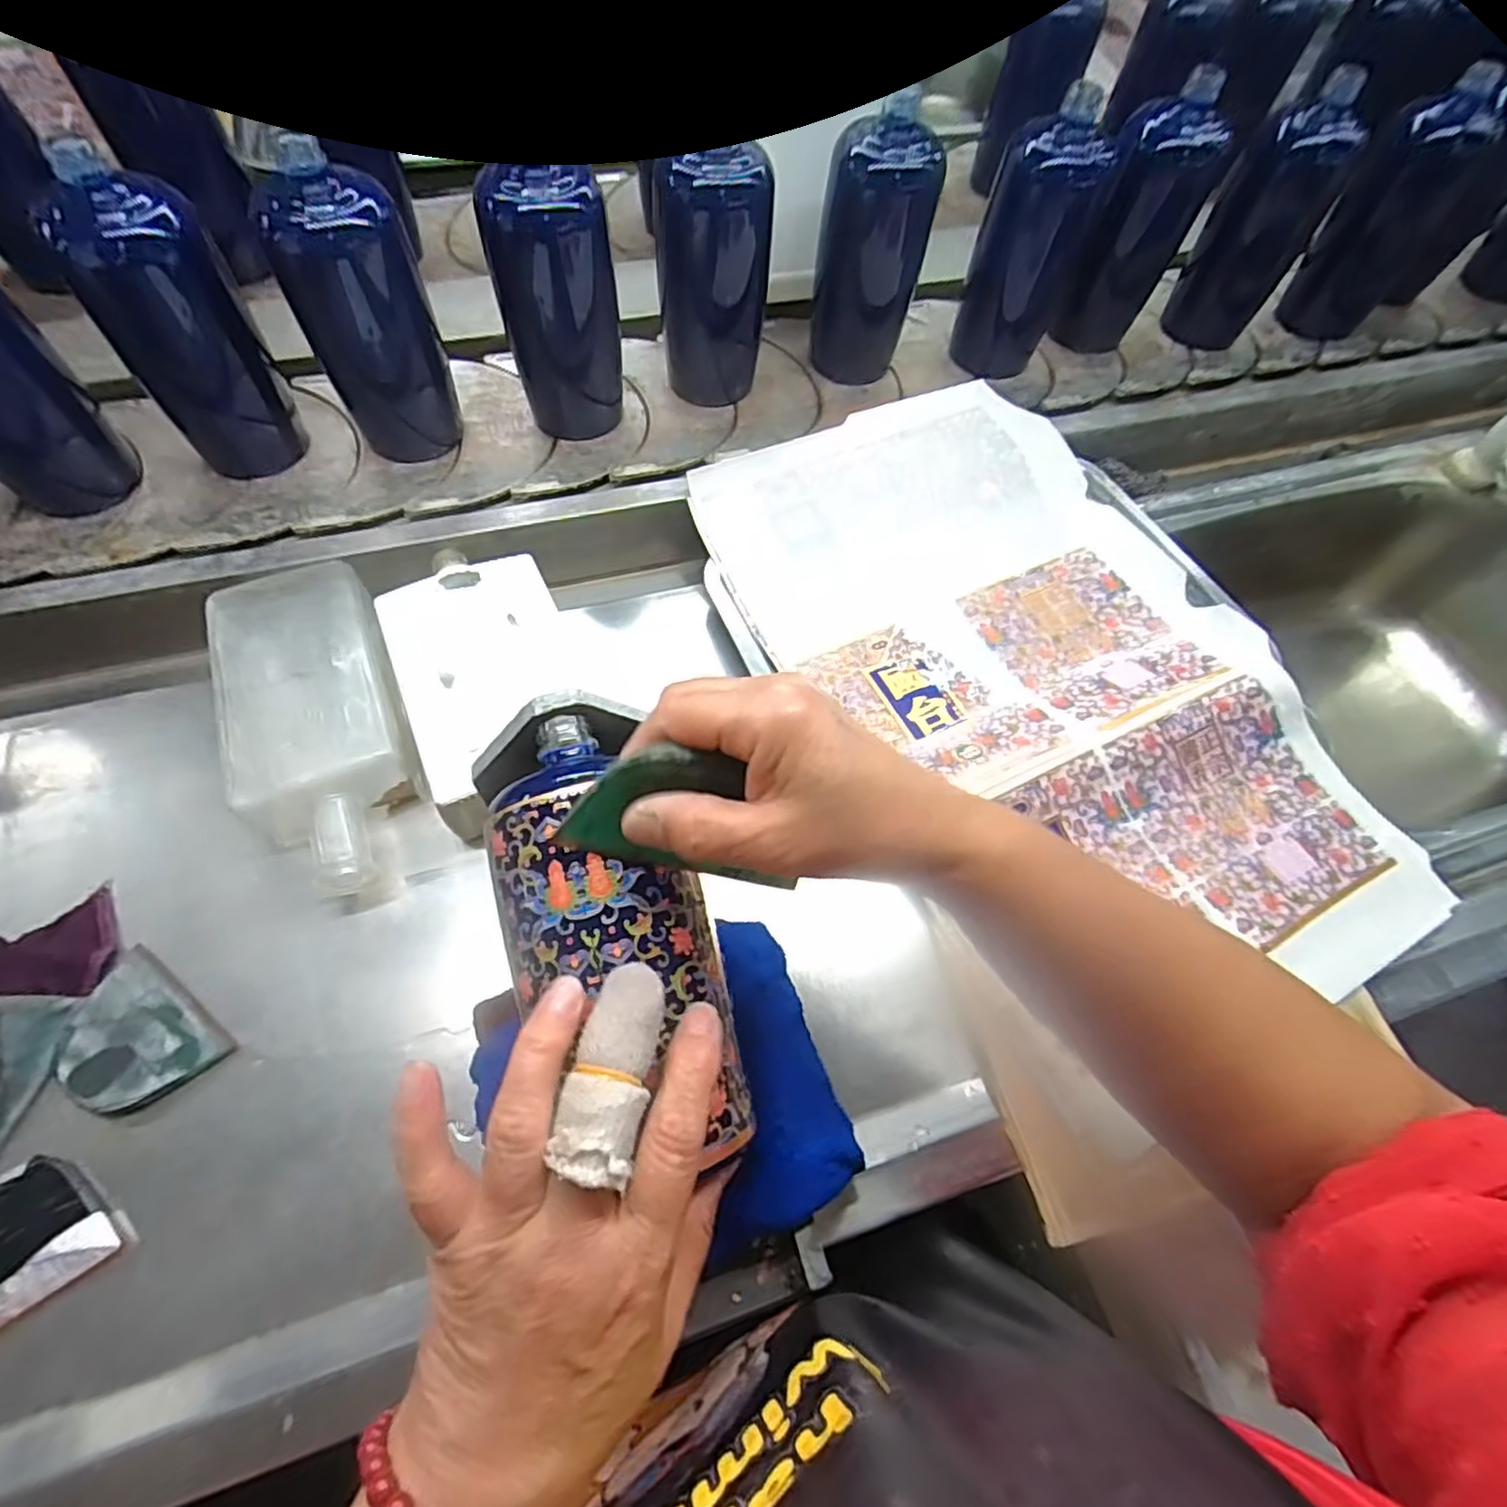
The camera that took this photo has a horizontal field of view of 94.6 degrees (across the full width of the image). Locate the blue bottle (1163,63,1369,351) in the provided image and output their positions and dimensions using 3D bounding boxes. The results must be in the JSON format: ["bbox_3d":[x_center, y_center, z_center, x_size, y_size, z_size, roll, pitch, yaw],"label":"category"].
[{"bbox_3d":[0.451,-0.469,0.614,0.061,0.183,0.060,3,62,-2],"label":"blue bottle"}]

